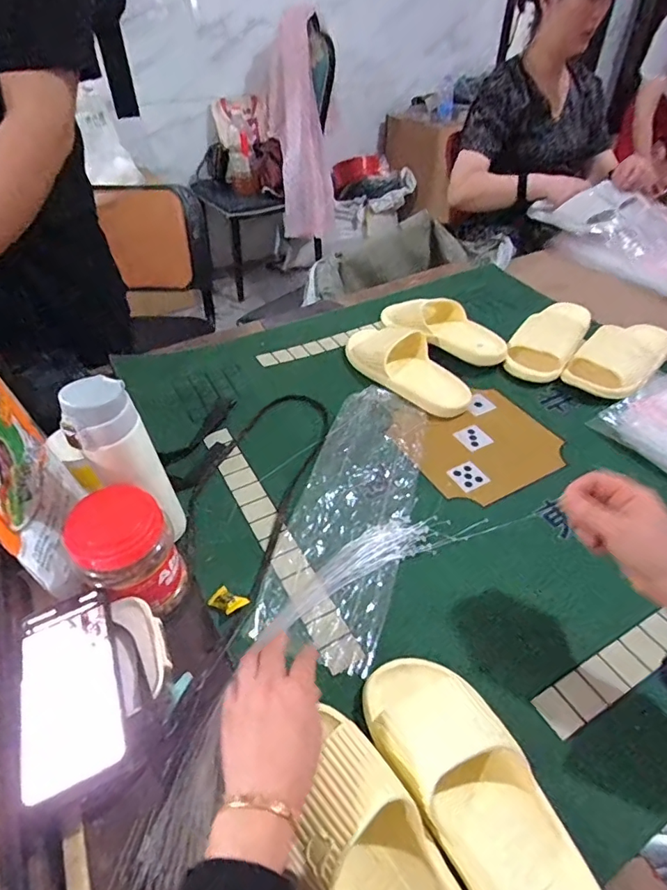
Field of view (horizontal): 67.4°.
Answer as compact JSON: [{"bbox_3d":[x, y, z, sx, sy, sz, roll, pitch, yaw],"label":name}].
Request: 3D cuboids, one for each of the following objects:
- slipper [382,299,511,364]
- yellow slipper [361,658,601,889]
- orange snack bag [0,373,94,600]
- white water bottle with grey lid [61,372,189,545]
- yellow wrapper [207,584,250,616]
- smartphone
[{"bbox_3d":[0.194,-0.207,0.904,0.246,0.070,0.097,32,52,29],"label":"slipper"},{"bbox_3d":[0.116,0.276,0.397,0.102,0.053,0.250,-20,47,-21],"label":"yellow slipper"},{"bbox_3d":[-0.318,0.022,0.511,0.070,0.200,0.210,-25,49,-24],"label":"orange snack bag"},{"bbox_3d":[-0.214,0.029,0.532,0.065,0.210,0.066,4,43,4],"label":"white water bottle with grey lid"},{"bbox_3d":[-0.114,0.167,0.540,0.037,0.011,0.027,23,48,23],"label":"yellow wrapper"},{"bbox_3d":[-0.219,0.198,0.414,0.075,0.011,0.165,-18,46,-18],"label":"smartphone"}]

